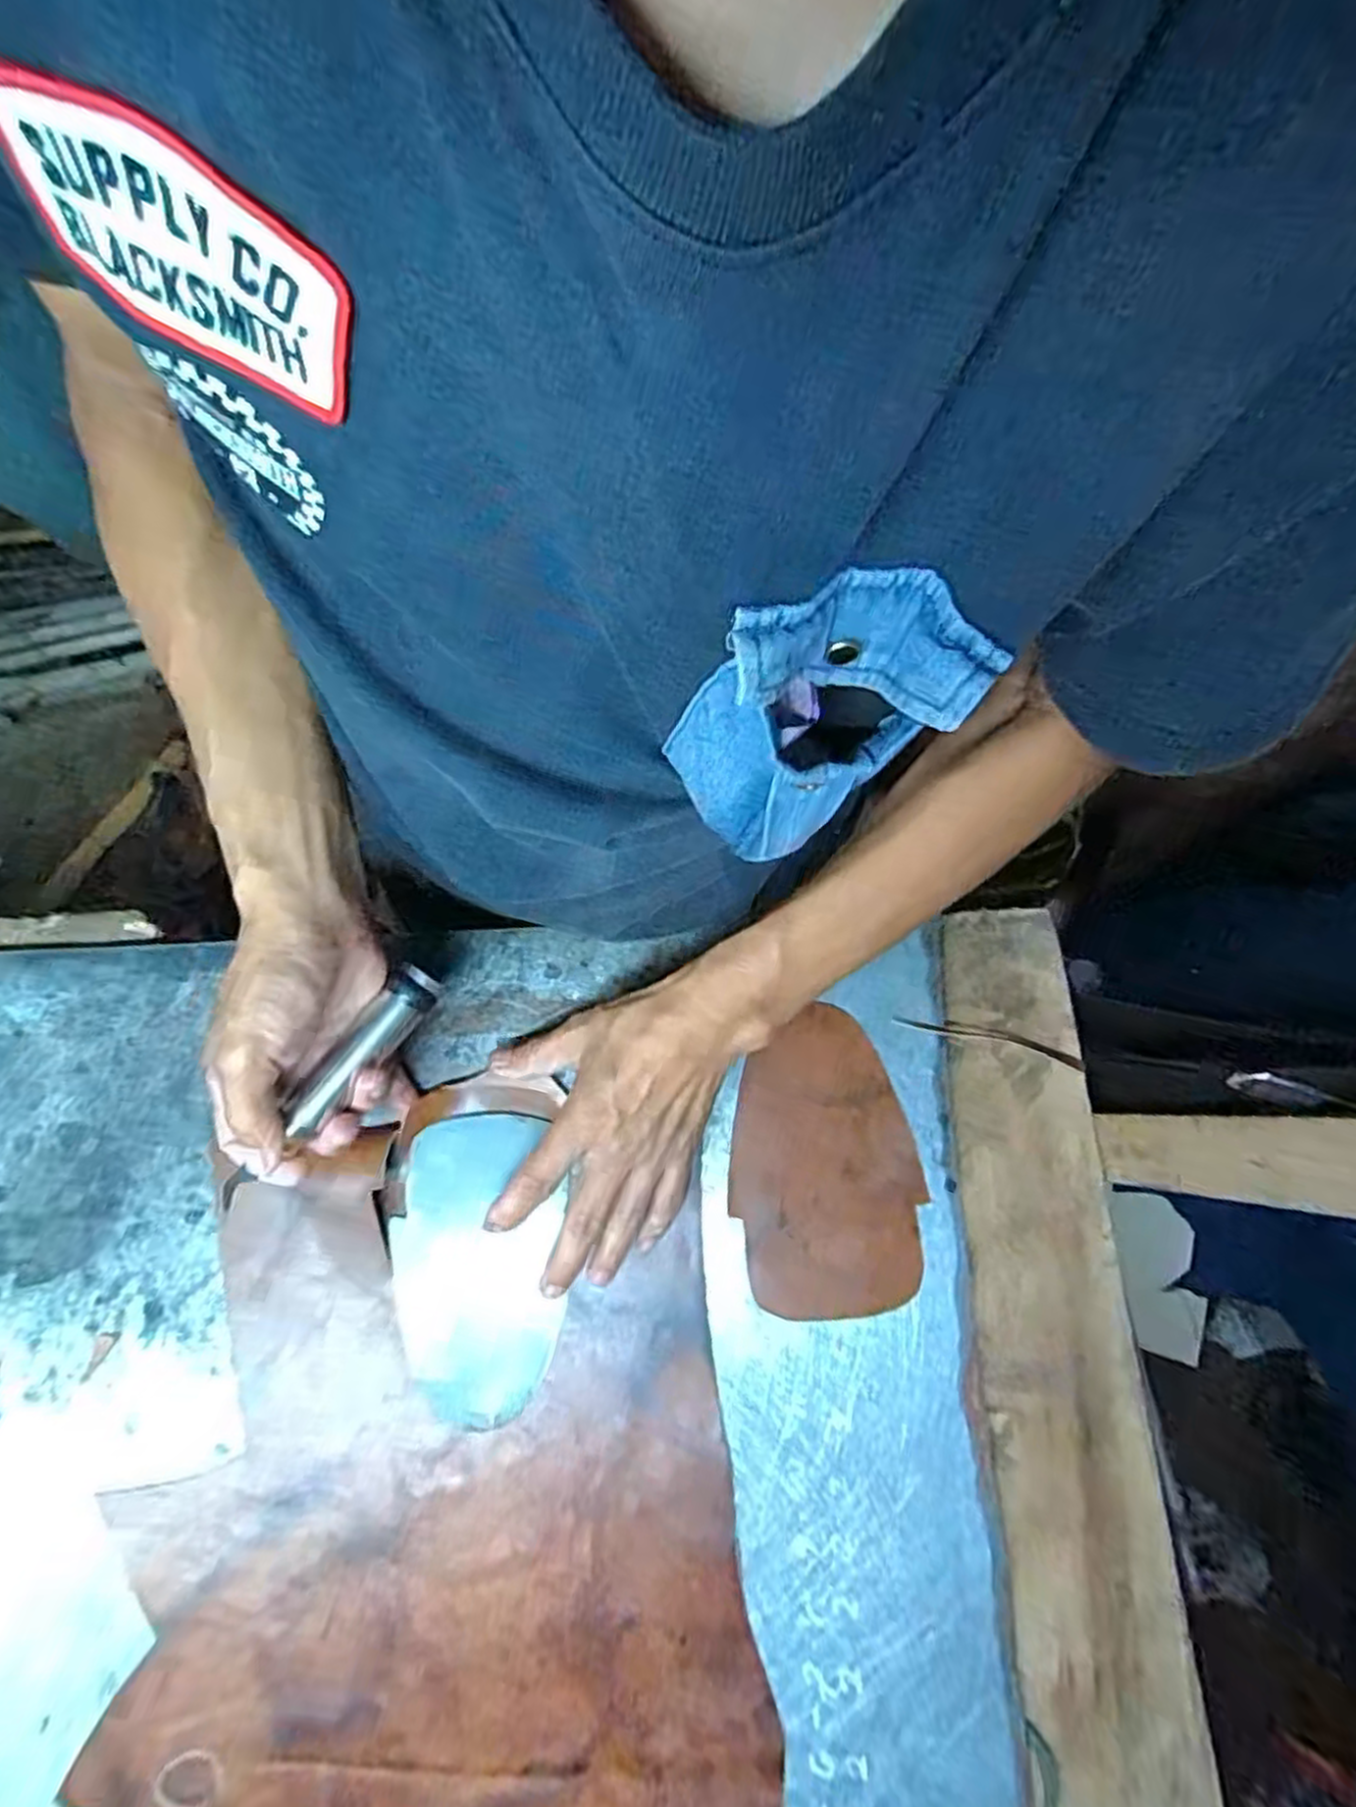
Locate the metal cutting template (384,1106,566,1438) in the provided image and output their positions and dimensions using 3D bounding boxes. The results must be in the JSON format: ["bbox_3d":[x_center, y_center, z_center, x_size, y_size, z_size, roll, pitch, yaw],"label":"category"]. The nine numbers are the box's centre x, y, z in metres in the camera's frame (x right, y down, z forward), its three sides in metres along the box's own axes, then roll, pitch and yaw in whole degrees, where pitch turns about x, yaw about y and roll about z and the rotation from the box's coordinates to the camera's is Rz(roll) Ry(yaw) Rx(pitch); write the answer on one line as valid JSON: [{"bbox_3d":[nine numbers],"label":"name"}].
[{"bbox_3d":[-0.110,0.195,0.418,0.086,0.006,0.152,-3,79,-3],"label":"metal cutting template"}]

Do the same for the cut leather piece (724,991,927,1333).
[{"bbox_3d":[0.080,0.144,0.434,0.101,0.005,0.161,-10,77,-2],"label":"cut leather piece"}]

